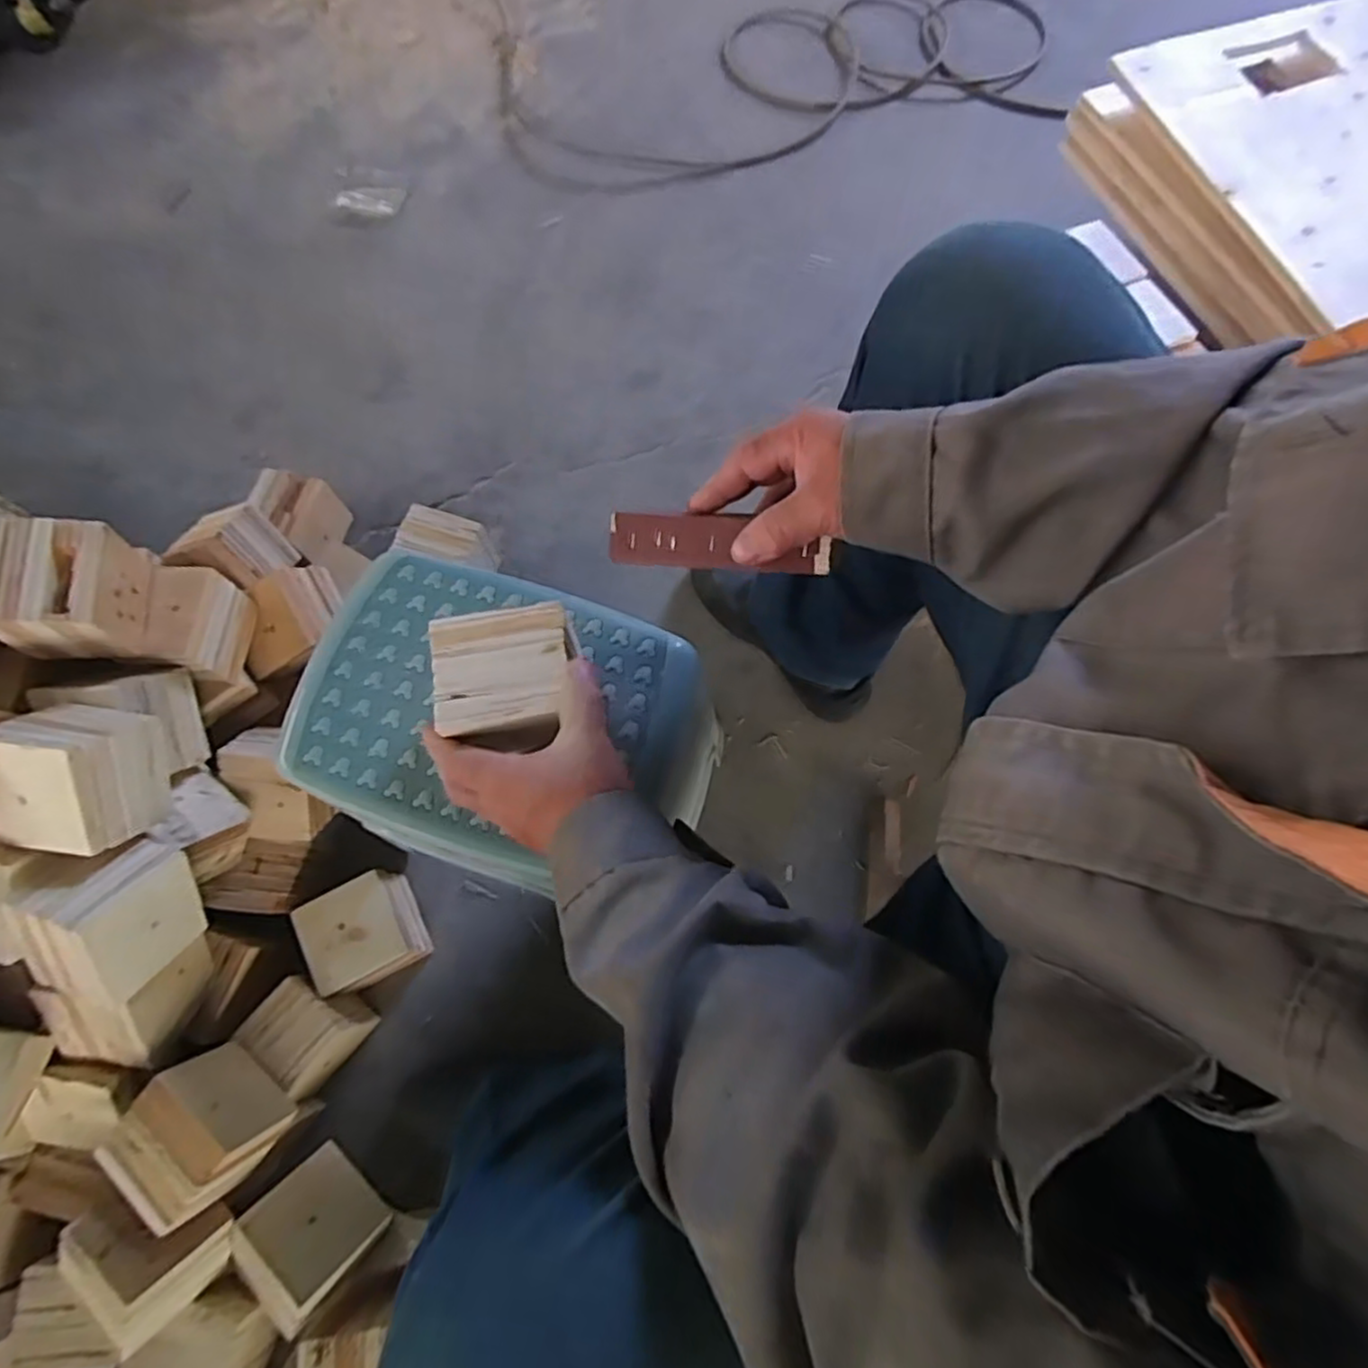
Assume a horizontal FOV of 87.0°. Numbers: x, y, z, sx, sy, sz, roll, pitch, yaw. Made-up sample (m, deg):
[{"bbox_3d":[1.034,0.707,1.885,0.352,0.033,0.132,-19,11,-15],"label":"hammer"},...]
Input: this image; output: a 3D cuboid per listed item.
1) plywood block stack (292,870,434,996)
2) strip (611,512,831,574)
[{"bbox_3d":[-0.342,0.266,0.774,0.099,0.081,0.097,-27,73,-7],"label":"plywood block stack"},{"bbox_3d":[0.021,-0.092,0.464,0.146,0.010,0.035,7,102,20],"label":"strip"}]

